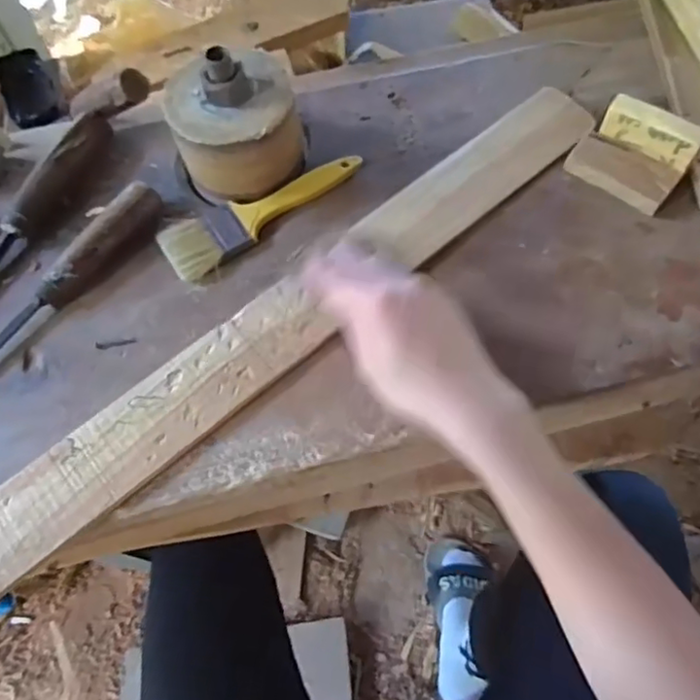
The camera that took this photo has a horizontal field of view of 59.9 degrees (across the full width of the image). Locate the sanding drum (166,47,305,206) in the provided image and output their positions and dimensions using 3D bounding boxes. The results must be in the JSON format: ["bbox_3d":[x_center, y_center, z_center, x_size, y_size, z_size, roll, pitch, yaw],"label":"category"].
[{"bbox_3d":[-0.090,-0.181,0.487,0.100,0.102,0.093,0,66,0],"label":"sanding drum"}]

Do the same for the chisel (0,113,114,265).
[{"bbox_3d":[-0.268,-0.104,0.491,0.023,0.028,0.234,25,68,11],"label":"chisel"}]

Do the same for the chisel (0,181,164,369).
[{"bbox_3d":[-0.232,-0.039,0.465,0.030,0.030,0.235,33,70,14],"label":"chisel"}]

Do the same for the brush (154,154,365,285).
[{"bbox_3d":[-0.075,-0.122,0.504,0.174,0.009,0.055,-37,71,-15],"label":"brush"}]

